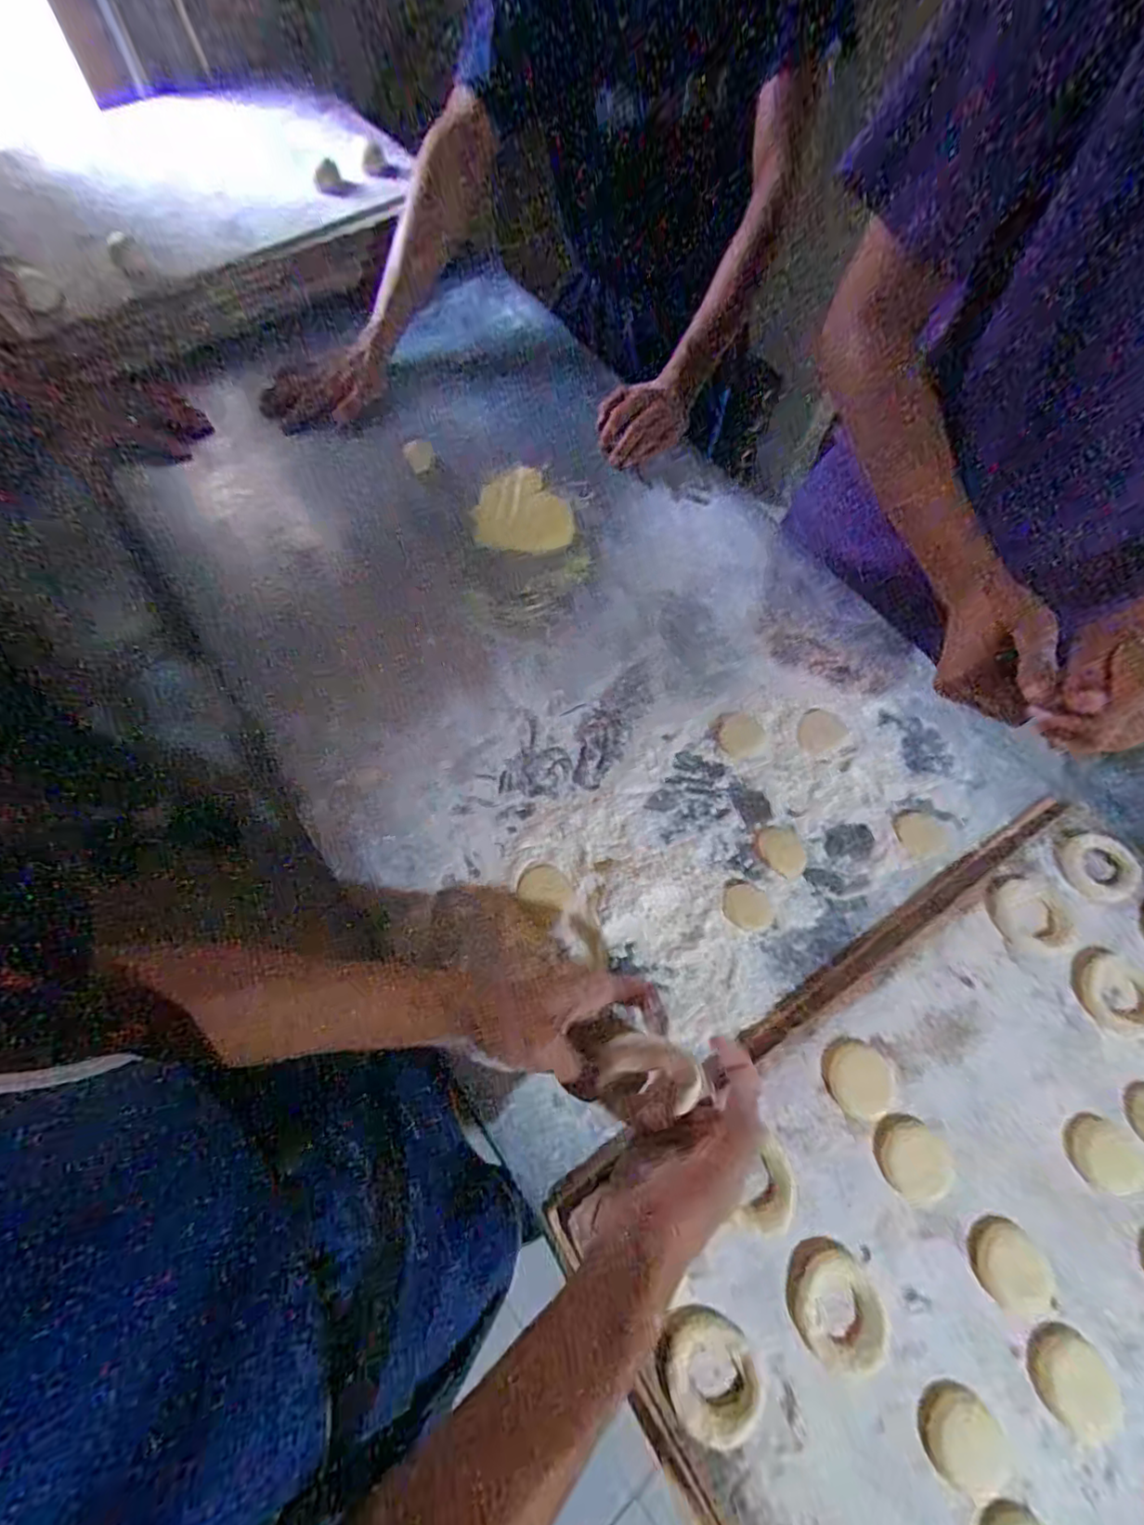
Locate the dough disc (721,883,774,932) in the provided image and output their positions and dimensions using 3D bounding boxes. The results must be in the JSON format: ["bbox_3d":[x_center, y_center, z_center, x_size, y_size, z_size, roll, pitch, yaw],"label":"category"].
[{"bbox_3d":[0.156,0.128,0.524,0.044,0.004,0.040,1,63,-1],"label":"dough disc"}]

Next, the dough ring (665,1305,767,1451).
[{"bbox_3d":[0.091,0.387,0.375,0.059,0.011,0.066,-4,64,-4],"label":"dough ring"}]

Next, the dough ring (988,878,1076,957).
[{"bbox_3d":[0.396,0.133,0.511,0.059,0.009,0.063,1,63,-1],"label":"dough ring"}]

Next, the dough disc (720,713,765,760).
[{"bbox_3d":[0.170,-0.028,0.591,0.046,0.004,0.046,1,63,-1],"label":"dough disc"}]

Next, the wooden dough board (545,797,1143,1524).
[{"bbox_3d":[0.350,0.336,0.417,0.585,0.019,0.420,-29,68,-15],"label":"wooden dough board"}]

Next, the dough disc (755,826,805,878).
[{"bbox_3d":[0.193,0.082,0.546,0.043,0.004,0.048,-12,64,-8],"label":"dough disc"}]

